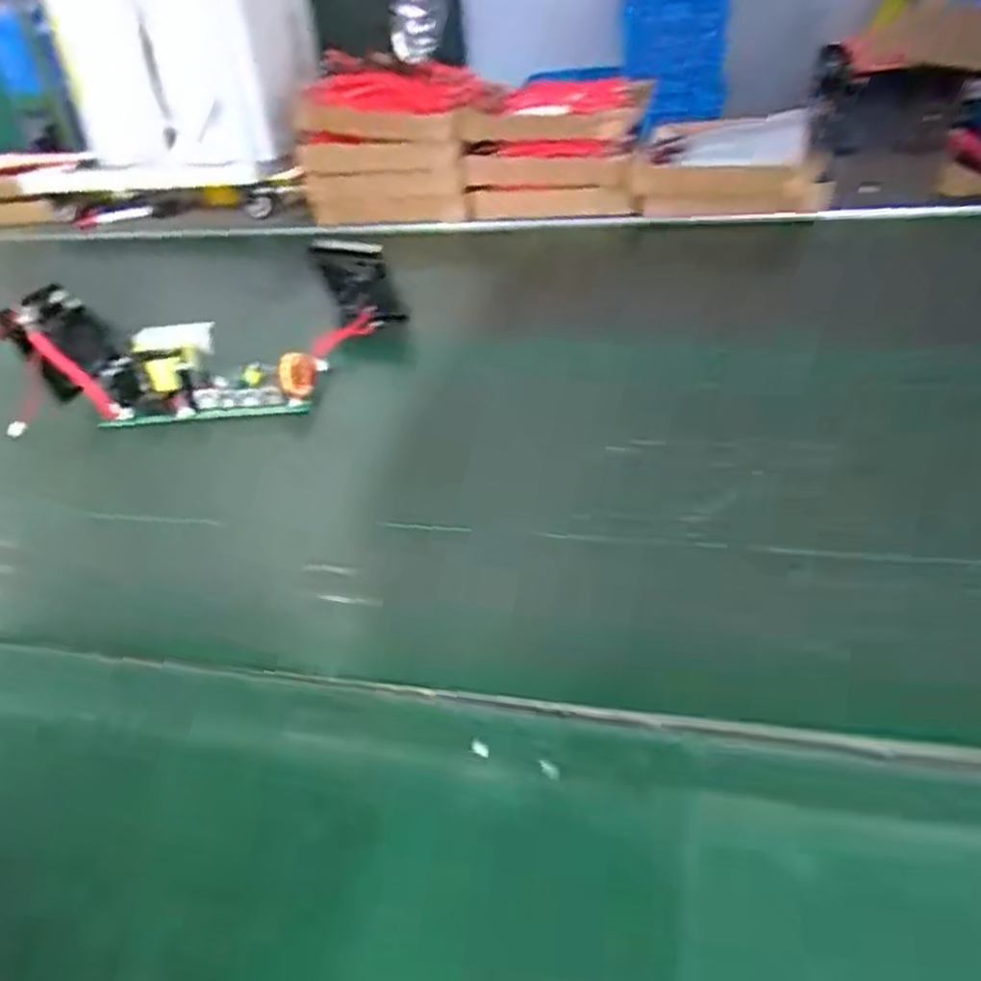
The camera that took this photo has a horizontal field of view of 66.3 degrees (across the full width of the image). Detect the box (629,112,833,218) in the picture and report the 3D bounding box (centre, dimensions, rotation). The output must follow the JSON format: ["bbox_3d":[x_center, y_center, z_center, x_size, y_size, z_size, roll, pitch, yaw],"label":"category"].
[{"bbox_3d":[0.320,-0.433,0.999,0.227,0.079,0.276,6,37,16],"label":"box"}]

